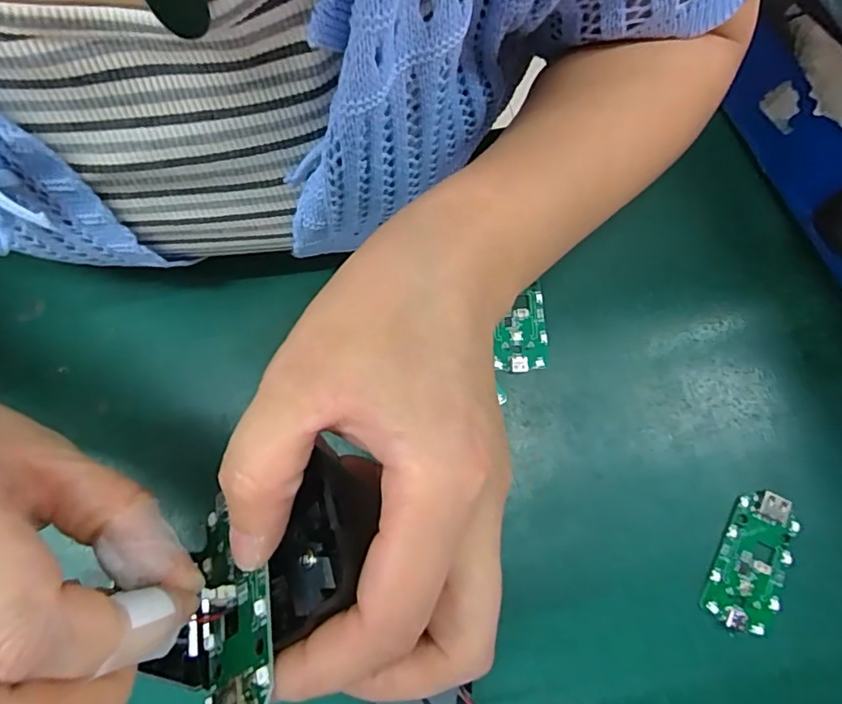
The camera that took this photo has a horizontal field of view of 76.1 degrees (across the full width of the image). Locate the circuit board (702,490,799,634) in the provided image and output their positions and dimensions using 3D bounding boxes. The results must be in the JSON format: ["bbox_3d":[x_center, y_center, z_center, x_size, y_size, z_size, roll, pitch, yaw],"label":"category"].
[{"bbox_3d":[0.156,0.098,0.254,0.031,0.007,0.064,24,77,5],"label":"circuit board"}]

